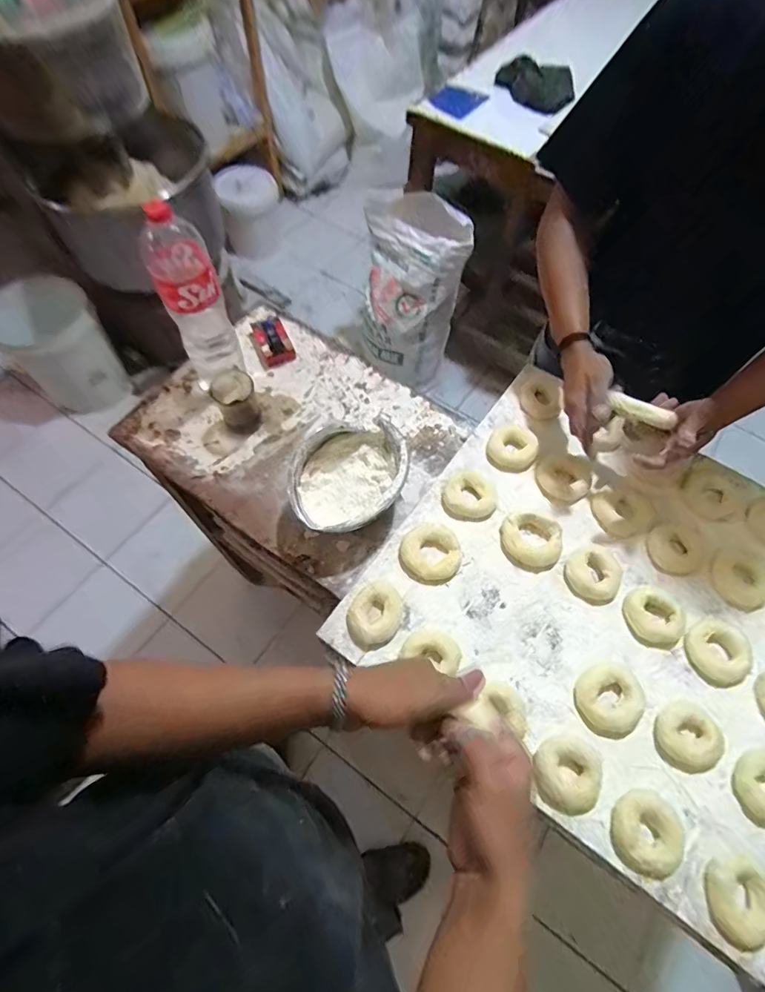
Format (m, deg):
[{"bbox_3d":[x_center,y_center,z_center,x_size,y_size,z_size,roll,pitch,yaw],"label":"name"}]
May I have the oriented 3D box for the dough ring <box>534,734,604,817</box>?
[{"bbox_3d":[0.211,0.310,0.519,0.077,0.026,0.076,1,63,-2],"label":"dough ring"}]

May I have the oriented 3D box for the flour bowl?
[{"bbox_3d":[-0.047,-0.024,0.707,0.197,0.086,0.153,-34,69,-18],"label":"flour bowl"}]

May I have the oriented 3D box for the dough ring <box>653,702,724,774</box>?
[{"bbox_3d":[0.353,0.279,0.539,0.069,0.015,0.069,1,63,-2],"label":"dough ring"}]

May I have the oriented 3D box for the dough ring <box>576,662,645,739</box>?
[{"bbox_3d":[0.269,0.240,0.552,0.071,0.018,0.079,34,66,14],"label":"dough ring"}]

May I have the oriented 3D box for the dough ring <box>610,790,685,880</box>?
[{"bbox_3d":[0.282,0.358,0.495,0.068,0.019,0.076,16,63,6],"label":"dough ring"}]

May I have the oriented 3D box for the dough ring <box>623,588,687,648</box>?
[{"bbox_3d":[0.359,0.157,0.615,0.068,0.015,0.073,1,63,-2],"label":"dough ring"}]

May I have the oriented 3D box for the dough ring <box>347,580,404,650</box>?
[{"bbox_3d":[-0.009,0.150,0.593,0.065,0.019,0.082,36,67,15],"label":"dough ring"}]

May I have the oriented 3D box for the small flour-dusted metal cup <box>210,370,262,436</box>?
[{"bbox_3d":[-0.246,-0.158,0.790,0.068,0.072,0.086,-28,68,-16],"label":"small flour-dusted metal cup"}]

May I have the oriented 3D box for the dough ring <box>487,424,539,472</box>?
[{"bbox_3d":[0.196,-0.073,0.706,0.073,0.019,0.076,1,63,-2],"label":"dough ring"}]

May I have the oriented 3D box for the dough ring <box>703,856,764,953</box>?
[{"bbox_3d":[0.364,0.414,0.473,0.063,0.018,0.068,1,63,-2],"label":"dough ring"}]

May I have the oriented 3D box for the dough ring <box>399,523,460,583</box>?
[{"bbox_3d":[0.066,0.078,0.633,0.078,0.015,0.079,1,63,-2],"label":"dough ring"}]

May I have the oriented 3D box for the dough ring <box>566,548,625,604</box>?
[{"bbox_3d":[0.284,0.107,0.624,0.068,0.016,0.068,1,63,-2],"label":"dough ring"}]

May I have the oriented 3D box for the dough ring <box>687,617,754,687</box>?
[{"bbox_3d":[0.423,0.193,0.584,0.071,0.019,0.071,1,63,-2],"label":"dough ring"}]

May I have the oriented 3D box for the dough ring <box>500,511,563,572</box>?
[{"bbox_3d":[0.205,0.059,0.641,0.080,0.018,0.077,1,63,-2],"label":"dough ring"}]

